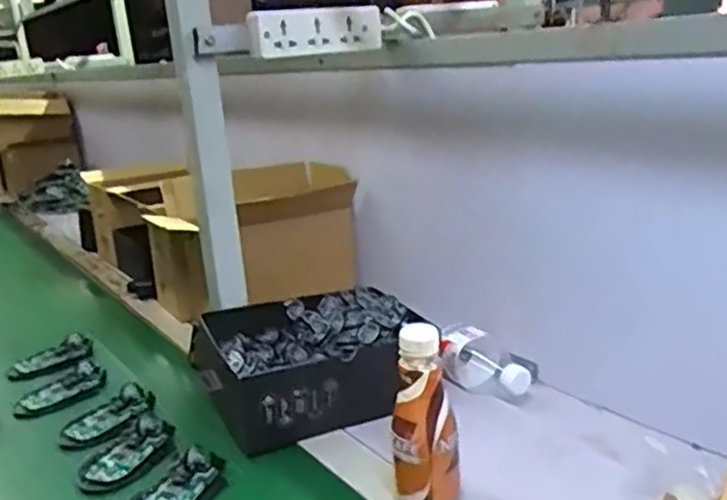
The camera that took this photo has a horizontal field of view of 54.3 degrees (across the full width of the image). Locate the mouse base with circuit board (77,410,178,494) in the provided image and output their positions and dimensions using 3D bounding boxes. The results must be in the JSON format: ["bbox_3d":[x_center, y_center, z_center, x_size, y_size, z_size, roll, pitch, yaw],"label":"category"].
[{"bbox_3d":[-0.251,0.209,0.744,0.063,0.027,0.108,3,18,25],"label":"mouse base with circuit board"}]

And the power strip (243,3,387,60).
[{"bbox_3d":[-0.053,-0.258,0.839,0.172,0.054,0.031,-13,18,-29],"label":"power strip"}]

